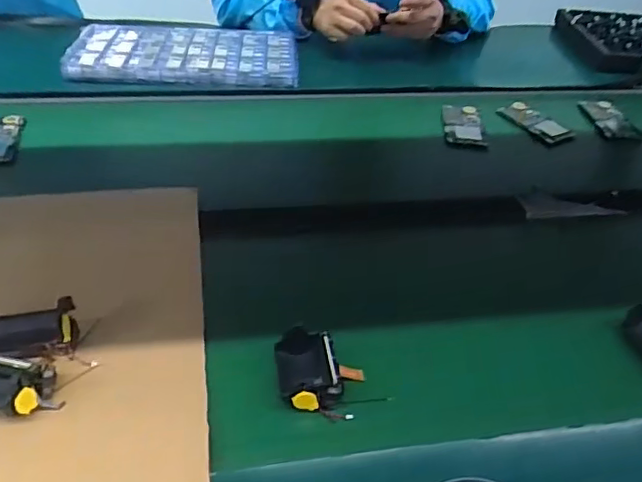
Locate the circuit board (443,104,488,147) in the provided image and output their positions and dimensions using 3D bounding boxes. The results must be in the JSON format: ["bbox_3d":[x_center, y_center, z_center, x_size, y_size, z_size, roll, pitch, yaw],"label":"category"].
[{"bbox_3d":[0.241,-0.198,0.957,0.068,0.012,0.147,8,40,0],"label":"circuit board"}]

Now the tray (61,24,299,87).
[{"bbox_3d":[-0.246,-0.343,1.042,0.398,0.033,0.235,3,40,-6],"label":"tray"}]

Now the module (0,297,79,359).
[{"bbox_3d":[-0.262,0.081,0.512,0.071,0.049,0.036,-3,41,-12],"label":"module"}]

